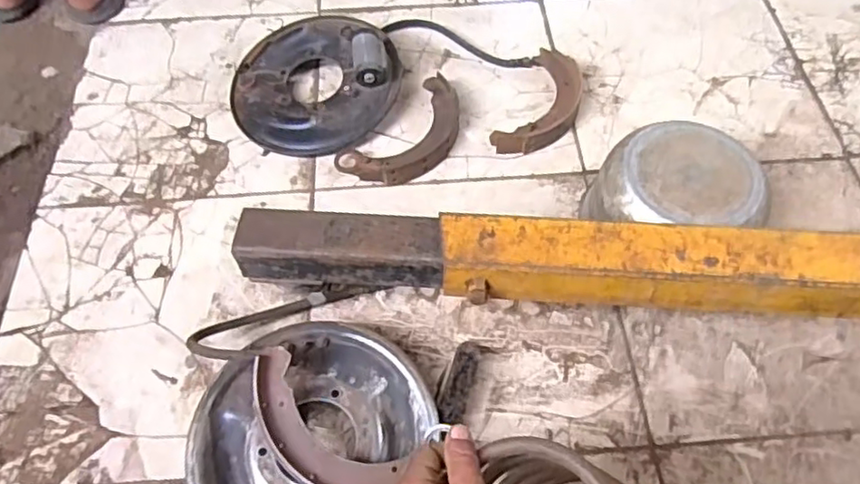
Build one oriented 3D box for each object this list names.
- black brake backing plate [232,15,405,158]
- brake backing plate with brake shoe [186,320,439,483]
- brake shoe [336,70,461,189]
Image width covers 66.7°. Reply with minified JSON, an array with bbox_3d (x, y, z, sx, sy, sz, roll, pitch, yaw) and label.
[{"bbox_3d":[-0.188,-0.258,1.044,0.268,0.082,0.242,12,60,9],"label":"black brake backing plate"},{"bbox_3d":[-0.139,0.212,0.722,0.239,0.122,0.262,-1,59,2],"label":"brake backing plate with brake shoe"},{"bbox_3d":[-0.029,-0.160,0.999,0.119,0.032,0.223,39,68,22],"label":"brake shoe"}]

